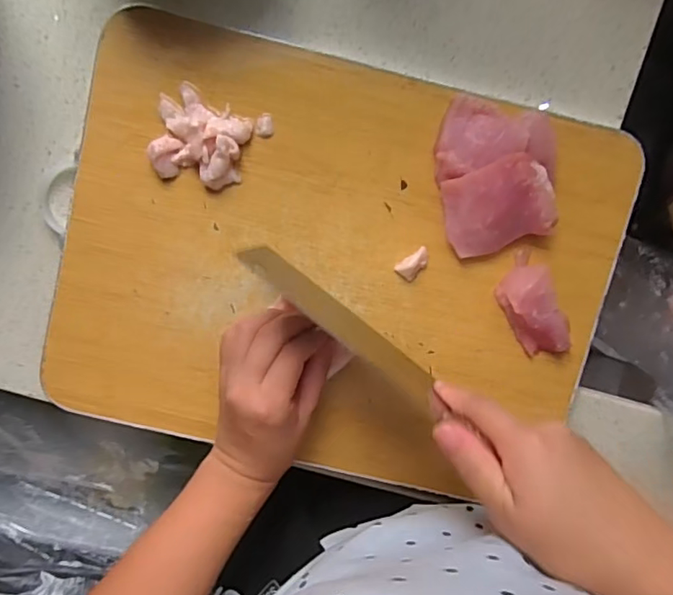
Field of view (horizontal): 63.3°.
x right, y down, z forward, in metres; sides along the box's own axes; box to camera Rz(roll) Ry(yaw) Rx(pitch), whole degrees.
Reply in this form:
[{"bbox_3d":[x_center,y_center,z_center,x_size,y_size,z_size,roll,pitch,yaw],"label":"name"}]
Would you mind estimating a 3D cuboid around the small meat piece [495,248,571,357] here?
[{"bbox_3d":[0.147,0.006,0.399,0.042,0.022,0.075,-31,98,4],"label":"small meat piece"}]

